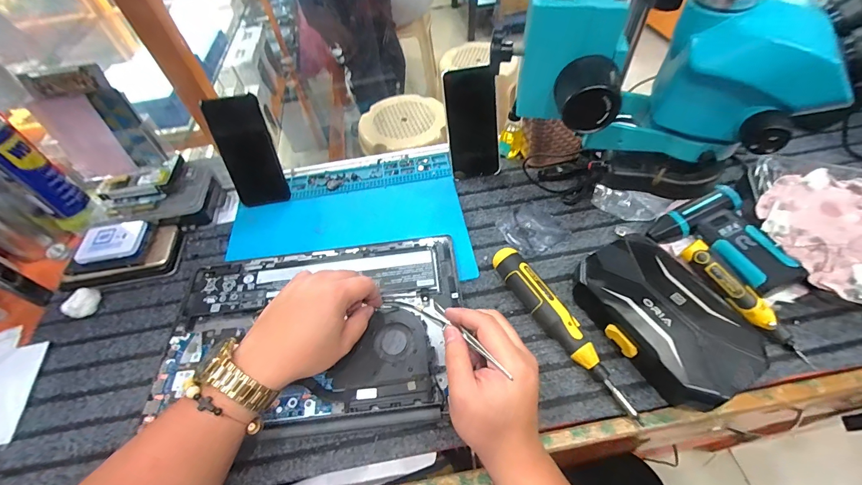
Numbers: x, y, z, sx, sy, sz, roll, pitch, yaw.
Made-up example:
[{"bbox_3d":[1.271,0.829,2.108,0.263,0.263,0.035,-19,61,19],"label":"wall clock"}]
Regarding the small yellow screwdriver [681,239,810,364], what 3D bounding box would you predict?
[{"bbox_3d":[0.353,0.061,0.416,0.030,0.023,0.152,-30,70,-17],"label":"small yellow screwdriver"}]

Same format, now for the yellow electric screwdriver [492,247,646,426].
[{"bbox_3d":[0.145,0.093,0.416,0.035,0.039,0.218,-28,55,-16],"label":"yellow electric screwdriver"}]

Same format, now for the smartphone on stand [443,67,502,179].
[{"bbox_3d":[0.064,-0.179,0.562,0.078,0.159,0.013,-13,29,-5],"label":"smartphone on stand"}]

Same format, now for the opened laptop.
[{"bbox_3d":[-0.136,0.100,0.446,0.344,0.015,0.228,-6,52,1],"label":"opened laptop"}]

